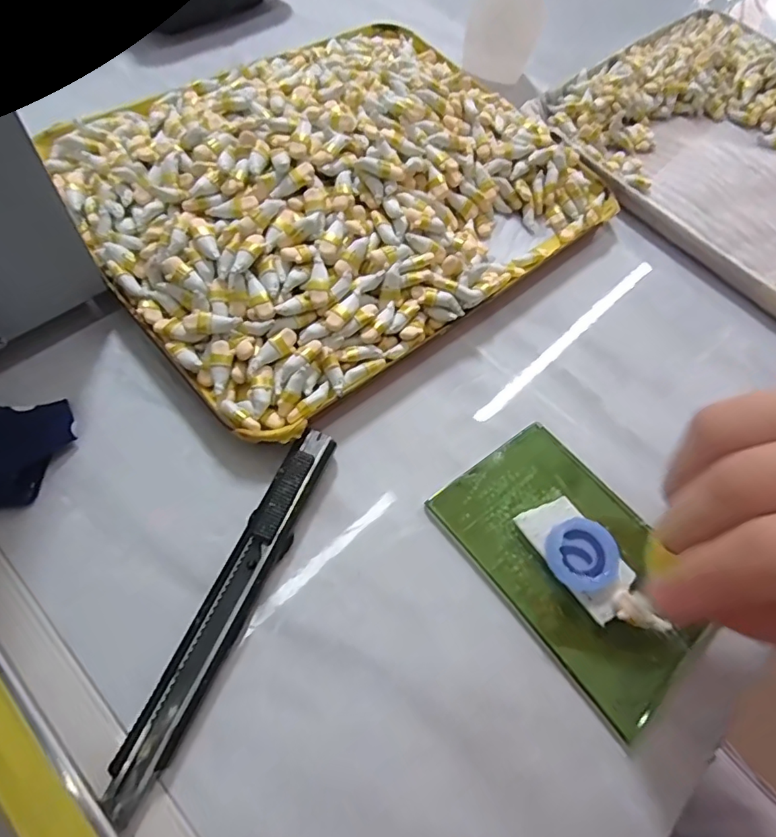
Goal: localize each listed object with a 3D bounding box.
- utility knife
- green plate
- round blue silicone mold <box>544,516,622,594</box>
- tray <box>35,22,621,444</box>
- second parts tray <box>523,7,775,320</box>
[{"bbox_3d":[-0.053,0.060,0.174,0.017,0.005,0.129,31,65,-5],"label":"utility knife"},{"bbox_3d":[0.074,0.054,0.196,0.065,0.005,0.104,-34,73,-21],"label":"green plate"},{"bbox_3d":[0.074,0.052,0.194,0.027,0.007,0.026,3,64,-7],"label":"round blue silicone mold"},{"bbox_3d":[-0.023,-0.124,0.254,0.242,0.039,0.196,-37,74,-22],"label":"tray"},{"bbox_3d":[0.239,-0.168,0.318,0.221,0.022,0.235,-39,75,-23],"label":"second parts tray"}]

